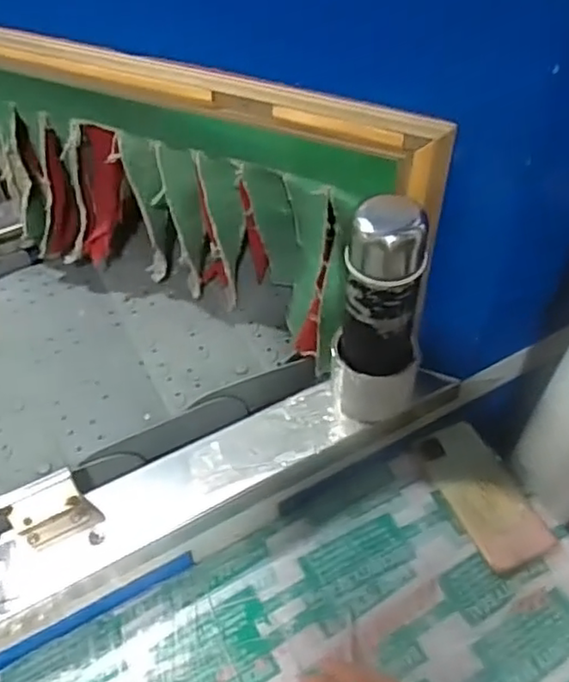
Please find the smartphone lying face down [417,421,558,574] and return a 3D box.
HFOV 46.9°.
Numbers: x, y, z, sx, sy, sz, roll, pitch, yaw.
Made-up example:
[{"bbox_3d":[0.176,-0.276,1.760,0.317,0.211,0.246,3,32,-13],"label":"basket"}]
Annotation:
[{"bbox_3d":[0.213,0.160,0.699,0.078,0.013,0.158,-21,56,-11],"label":"smartphone lying face down"}]

